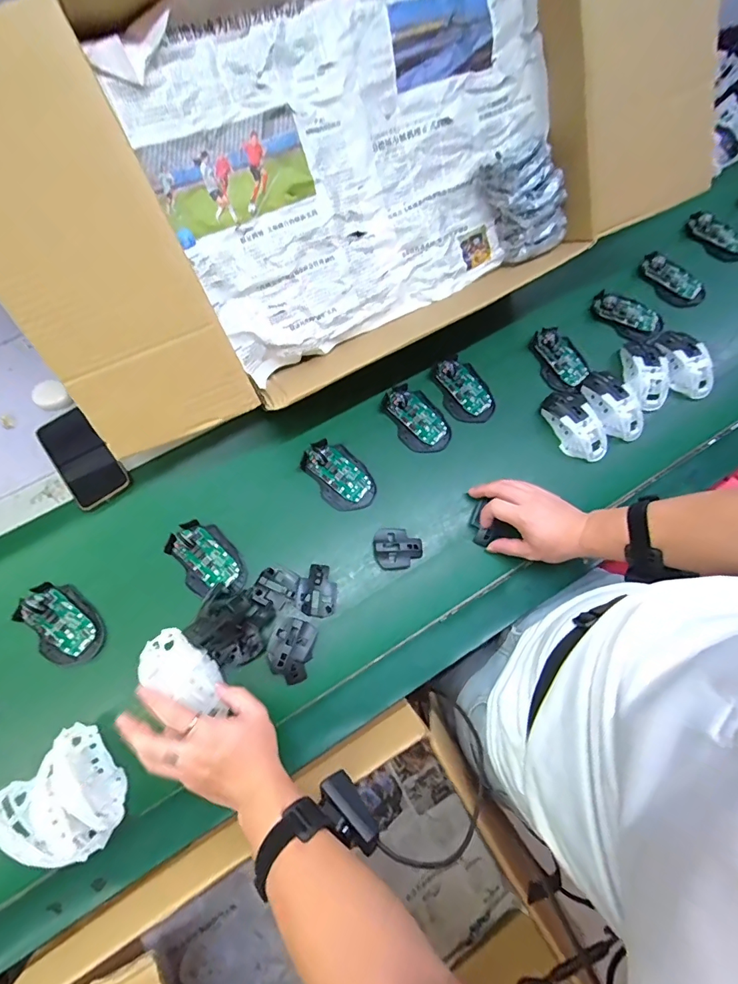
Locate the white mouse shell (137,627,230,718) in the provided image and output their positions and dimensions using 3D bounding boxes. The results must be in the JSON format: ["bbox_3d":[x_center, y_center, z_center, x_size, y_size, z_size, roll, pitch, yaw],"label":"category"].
[{"bbox_3d":[-0.216,0.210,0.509,0.105,0.032,0.058,37,39,4],"label":"white mouse shell"}]

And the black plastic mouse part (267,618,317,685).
[{"bbox_3d":[-0.098,0.197,0.547,0.052,0.019,0.074,12,75,3],"label":"black plastic mouse part"}]

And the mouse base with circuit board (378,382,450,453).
[{"bbox_3d":[0.071,-0.113,0.655,0.070,0.020,0.114,-34,77,-9],"label":"mouse base with circuit board"}]

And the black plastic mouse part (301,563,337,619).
[{"bbox_3d":[-0.063,0.131,0.582,0.042,0.014,0.066,10,74,3],"label":"black plastic mouse part"}]

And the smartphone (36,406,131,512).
[{"bbox_3d":[-0.404,-0.048,0.619,0.074,0.016,0.145,-38,78,-10],"label":"smartphone"}]

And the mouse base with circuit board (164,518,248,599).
[{"bbox_3d":[-0.216,0.089,0.582,0.073,0.024,0.114,-43,79,-11],"label":"mouse base with circuit board"}]

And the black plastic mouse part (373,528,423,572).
[{"bbox_3d":[0.040,0.079,0.601,0.066,0.019,0.056,-1,74,0],"label":"black plastic mouse part"}]

